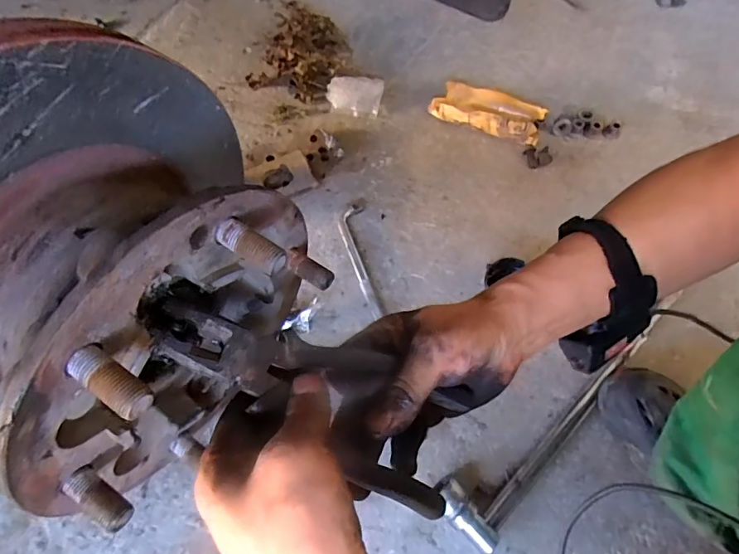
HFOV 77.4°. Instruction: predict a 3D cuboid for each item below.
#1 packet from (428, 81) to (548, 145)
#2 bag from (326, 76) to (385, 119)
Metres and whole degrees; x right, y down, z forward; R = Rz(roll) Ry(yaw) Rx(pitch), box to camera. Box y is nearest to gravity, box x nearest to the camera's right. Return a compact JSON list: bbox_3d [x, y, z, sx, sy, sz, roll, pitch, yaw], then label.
[{"bbox_3d":[0.199,-0.279,0.788,0.189,0.047,0.074,16,64,6],"label":"packet"},{"bbox_3d":[-0.027,-0.317,0.804,0.092,0.040,0.065,12,64,4],"label":"bag"}]

